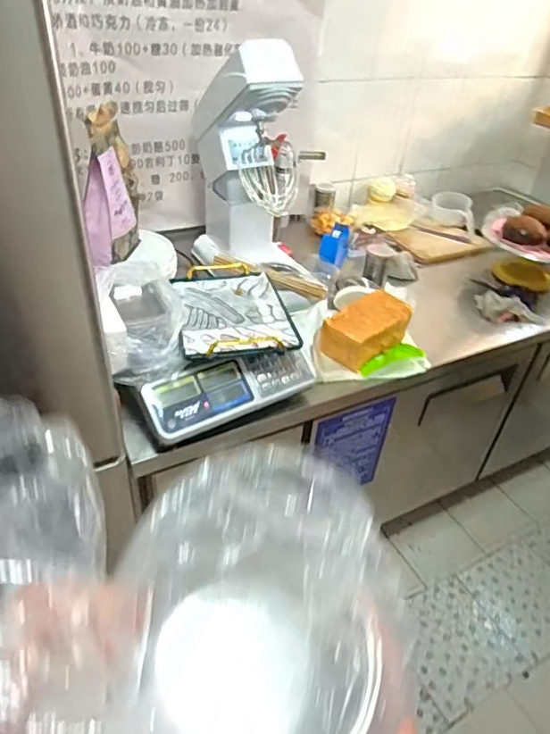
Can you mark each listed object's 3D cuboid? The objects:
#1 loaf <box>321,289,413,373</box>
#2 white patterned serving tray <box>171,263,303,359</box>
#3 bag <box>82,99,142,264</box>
[{"bbox_3d":[0.192,-0.084,1.142,0.216,0.085,0.112,-28,49,-35],"label":"loaf"},{"bbox_3d":[-0.092,-0.128,1.050,0.213,0.033,0.342,-7,39,-14],"label":"white patterned serving tray"},{"bbox_3d":[-0.323,-0.350,1.030,0.057,0.266,0.177,13,39,10],"label":"bag"}]

